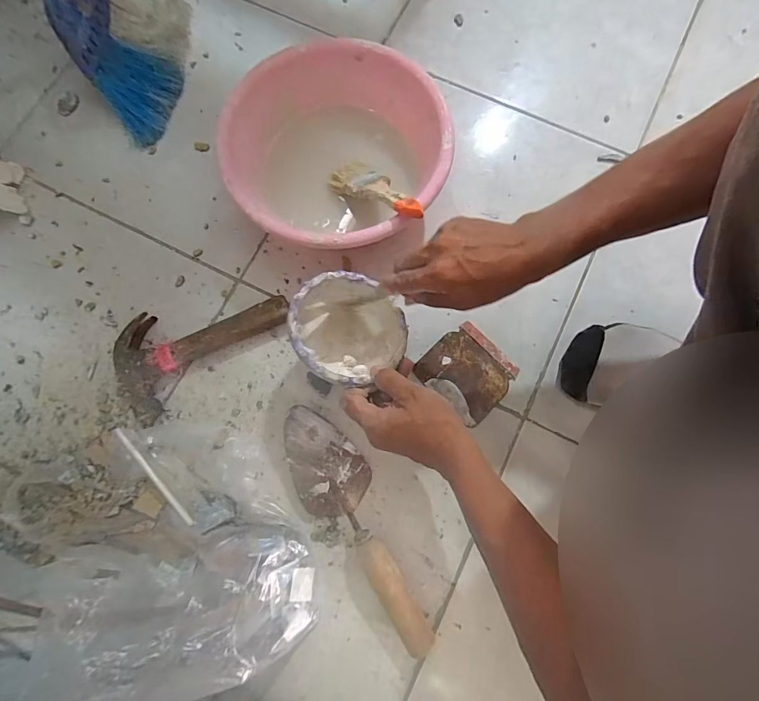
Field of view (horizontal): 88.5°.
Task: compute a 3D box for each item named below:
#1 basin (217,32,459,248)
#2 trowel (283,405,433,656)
[{"bbox_3d":[-0.053,-0.245,0.499,0.269,0.088,0.269,0,79,0],"label":"basin"},{"bbox_3d":[-0.029,0.191,0.435,0.084,0.040,0.284,-30,80,-6],"label":"trowel"}]

